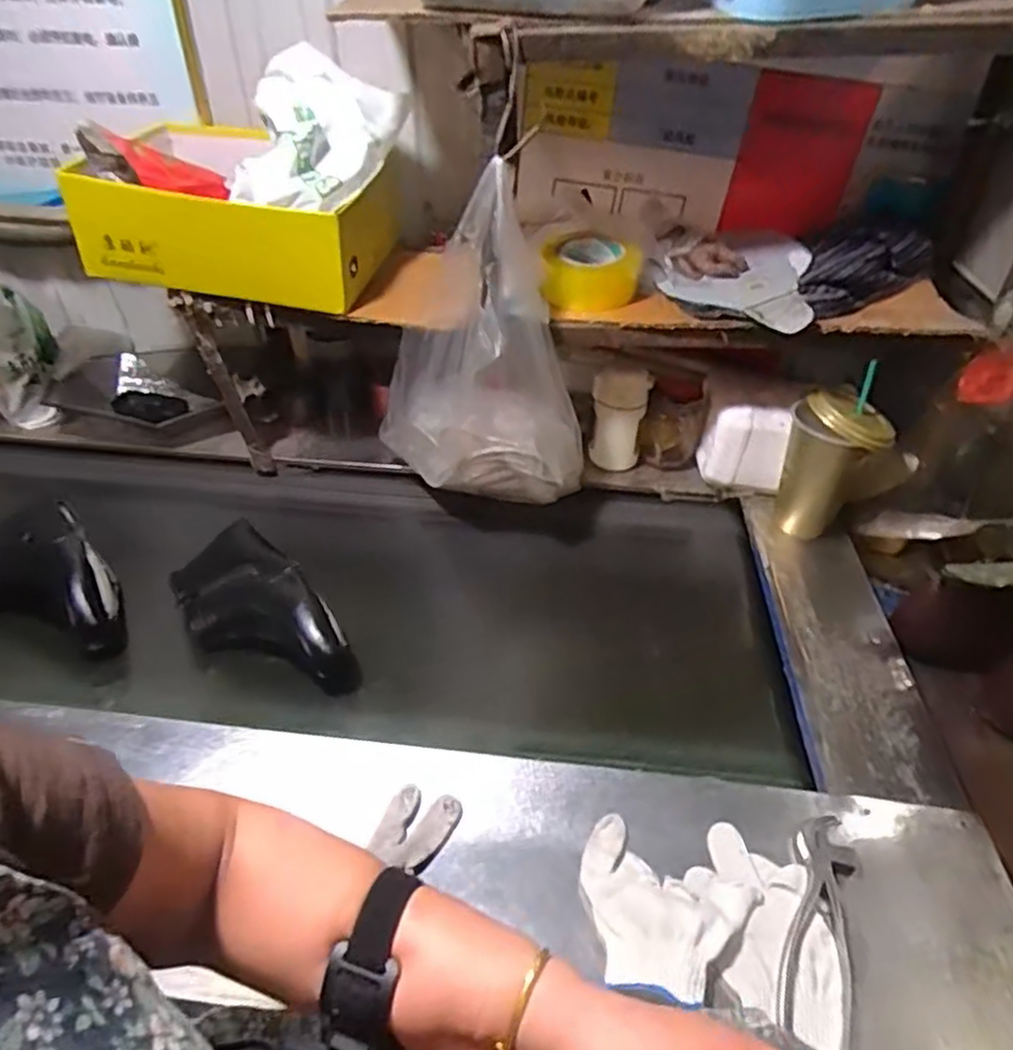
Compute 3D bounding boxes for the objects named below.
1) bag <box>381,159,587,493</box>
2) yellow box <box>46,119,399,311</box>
[{"bbox_3d":[-0.029,-0.212,0.874,0.263,0.337,0.150,30,47,29],"label":"bag"},{"bbox_3d":[-0.325,-0.378,0.893,0.331,0.120,0.253,8,40,8],"label":"yellow box"}]

